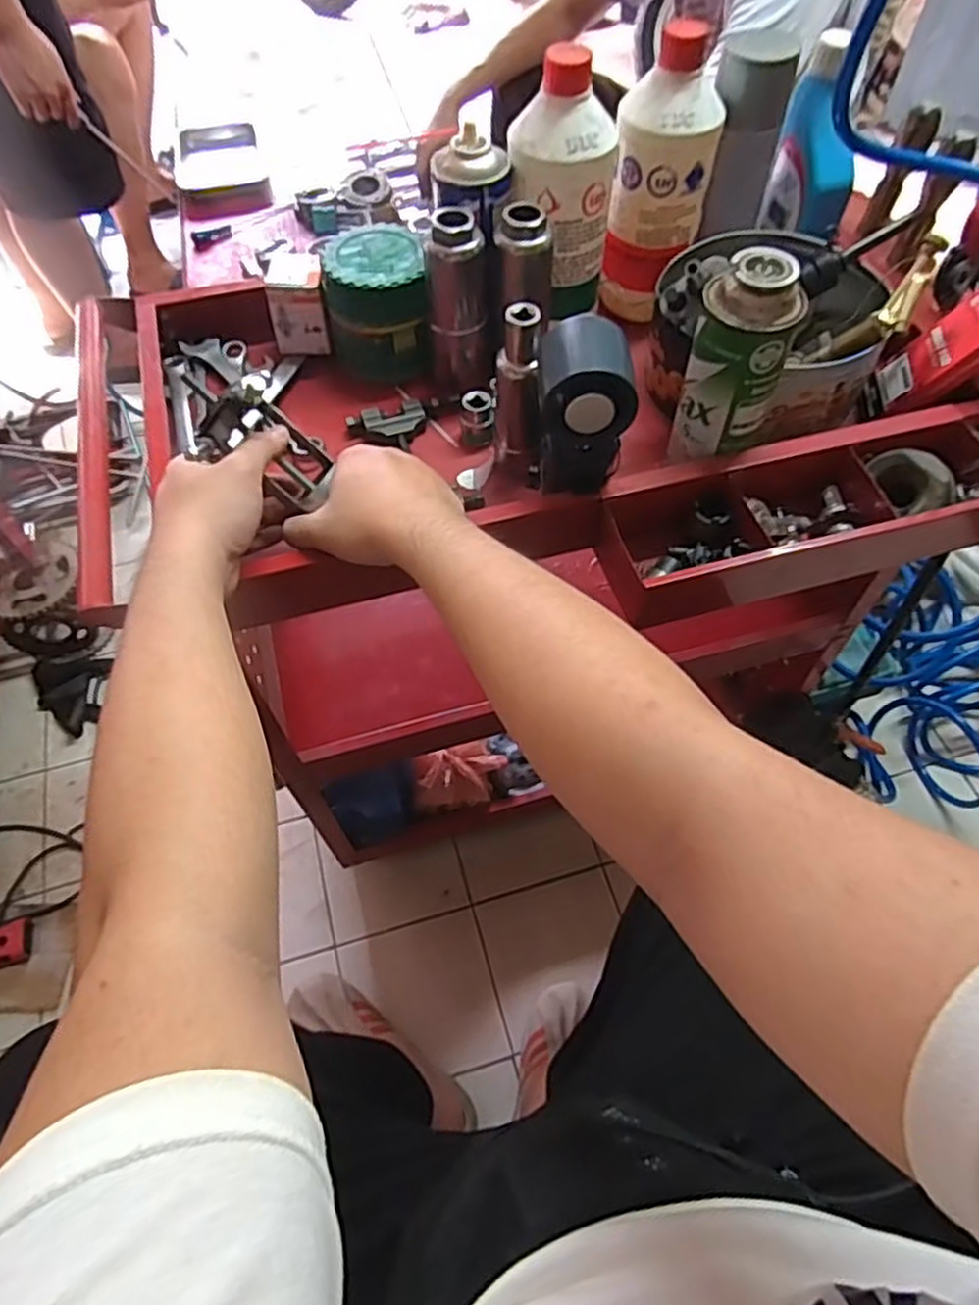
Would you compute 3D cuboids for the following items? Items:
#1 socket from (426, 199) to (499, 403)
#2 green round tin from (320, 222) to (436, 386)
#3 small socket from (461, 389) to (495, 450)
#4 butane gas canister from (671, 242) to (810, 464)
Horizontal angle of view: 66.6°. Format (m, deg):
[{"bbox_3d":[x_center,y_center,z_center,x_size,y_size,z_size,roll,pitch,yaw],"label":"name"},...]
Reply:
[{"bbox_3d":[-0.024,-0.288,0.629,0.053,0.142,0.048,-3,59,-1],"label":"socket"},{"bbox_3d":[-0.101,-0.314,0.675,0.090,0.096,0.105,-8,59,-4],"label":"green round tin"},{"bbox_3d":[-0.010,-0.198,0.637,0.026,0.040,0.027,-8,59,-4],"label":"small socket"},{"bbox_3d":[0.180,-0.209,0.536,0.063,0.147,0.069,23,62,14],"label":"butane gas canister"}]

